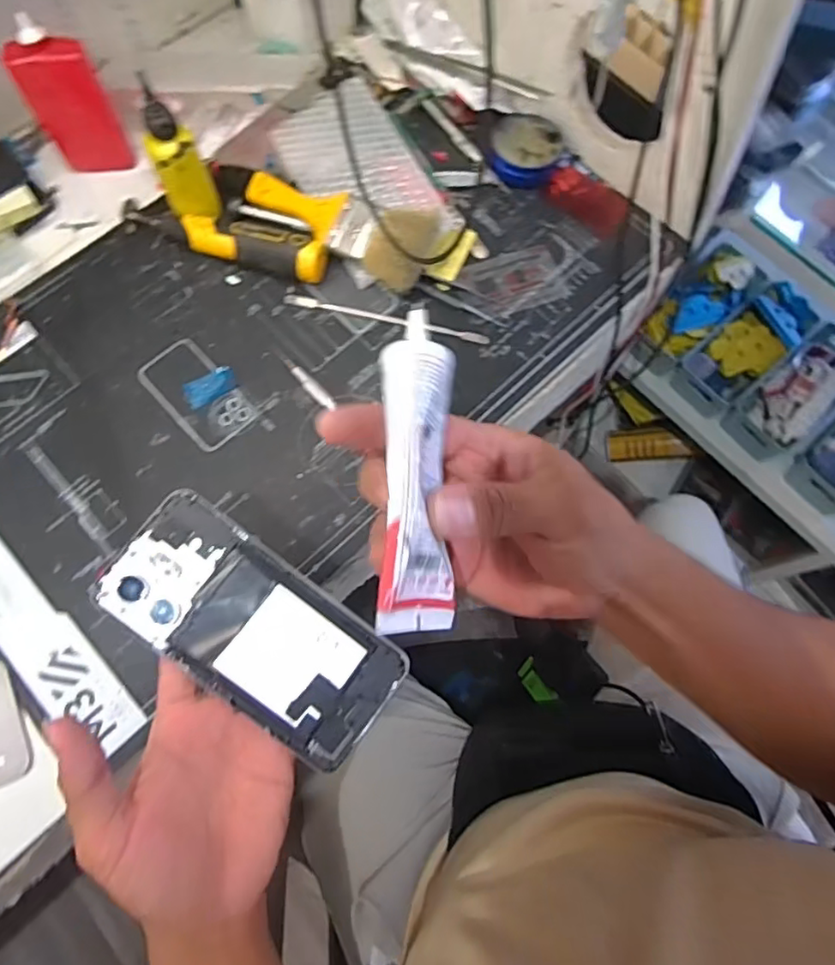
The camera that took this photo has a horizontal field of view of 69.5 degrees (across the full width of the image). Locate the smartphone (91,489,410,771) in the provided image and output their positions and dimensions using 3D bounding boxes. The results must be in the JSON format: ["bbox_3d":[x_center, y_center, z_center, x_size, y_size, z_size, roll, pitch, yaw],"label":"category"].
[{"bbox_3d":[-0.088,0.079,0.325,0.162,0.007,0.072,38,76,-2],"label":"smartphone"}]

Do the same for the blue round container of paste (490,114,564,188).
[{"bbox_3d":[0.091,-0.288,0.520,0.058,0.016,0.062,1,74,-2],"label":"blue round container of paste"}]

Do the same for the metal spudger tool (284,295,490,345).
[{"bbox_3d":[-0.025,-0.129,0.476,0.163,0.004,0.009,12,74,2],"label":"metal spudger tool"}]

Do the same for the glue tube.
[{"bbox_3d":[-0.002,-0.006,0.242,0.025,0.041,0.127,-1,82,36],"label":"glue tube"}]

